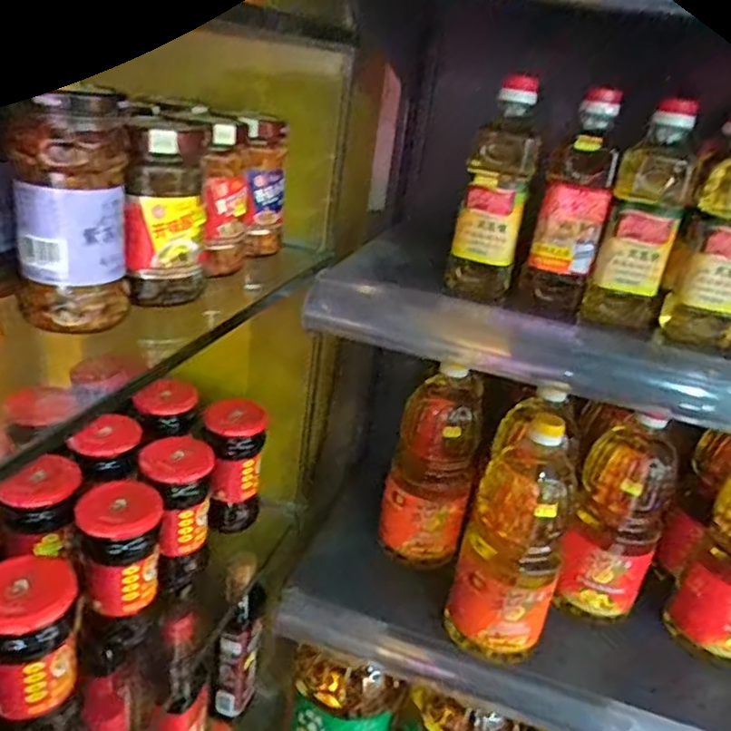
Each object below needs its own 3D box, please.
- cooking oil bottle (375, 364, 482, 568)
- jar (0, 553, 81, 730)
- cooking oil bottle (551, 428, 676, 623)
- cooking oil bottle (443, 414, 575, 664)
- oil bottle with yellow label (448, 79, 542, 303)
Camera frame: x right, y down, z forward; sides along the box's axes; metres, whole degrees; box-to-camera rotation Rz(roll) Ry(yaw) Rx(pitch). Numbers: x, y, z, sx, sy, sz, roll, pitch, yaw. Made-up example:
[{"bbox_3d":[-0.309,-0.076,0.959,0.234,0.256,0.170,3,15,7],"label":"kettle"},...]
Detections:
[{"bbox_3d":[0.089,0.114,0.834,0.098,0.237,0.127,12,25,10],"label":"cooking oil bottle"},{"bbox_3d":[-0.233,0.203,0.457,0.060,0.124,0.062,6,24,-3],"label":"jar"},{"bbox_3d":[0.289,0.189,0.762,0.098,0.229,0.110,18,26,21],"label":"cooking oil bottle"},{"bbox_3d":[0.155,0.181,0.684,0.099,0.266,0.081,15,25,16],"label":"cooking oil bottle"},{"bbox_3d":[0.122,-0.165,0.623,0.058,0.196,0.048,7,24,-2],"label":"oil bottle with yellow label"}]

